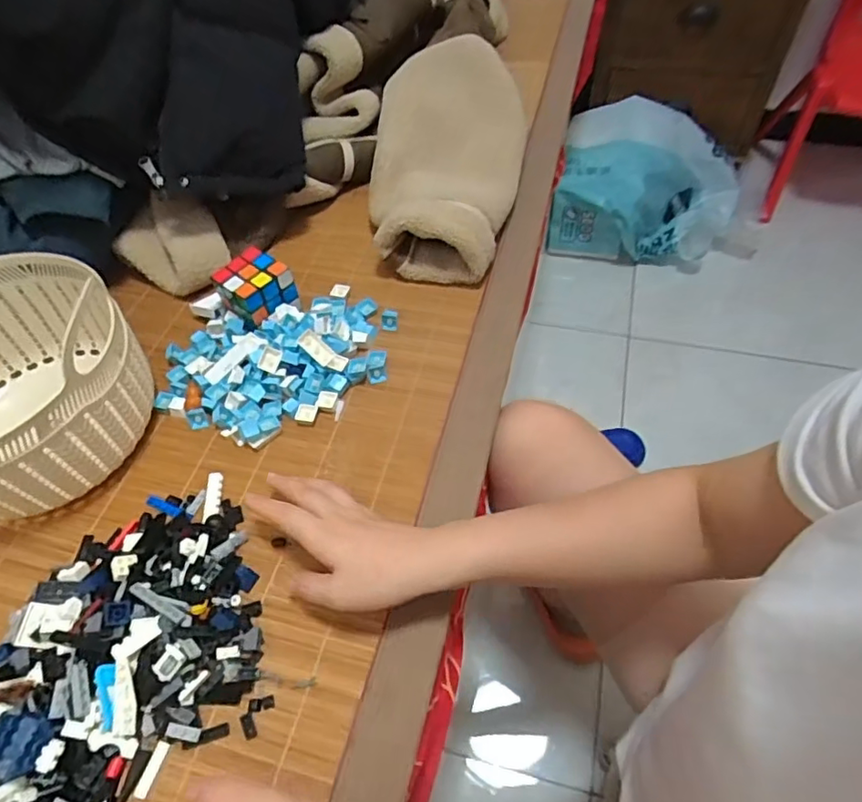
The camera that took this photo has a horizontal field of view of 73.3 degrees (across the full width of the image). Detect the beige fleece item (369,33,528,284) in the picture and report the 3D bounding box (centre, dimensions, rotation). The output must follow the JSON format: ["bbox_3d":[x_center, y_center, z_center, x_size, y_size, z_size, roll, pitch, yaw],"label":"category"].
[{"bbox_3d":[0.021,-0.317,0.717,0.176,0.085,0.392,6,54,9],"label":"beige fleece item"}]

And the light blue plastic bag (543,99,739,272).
[{"bbox_3d":[0.487,-0.472,1.281,0.383,0.206,0.333,14,57,13],"label":"light blue plastic bag"}]

